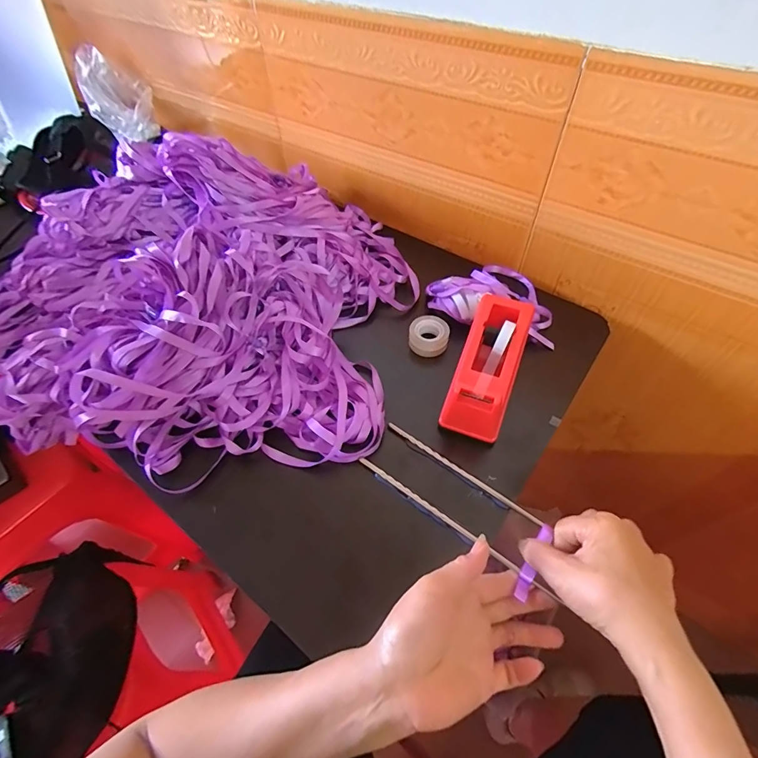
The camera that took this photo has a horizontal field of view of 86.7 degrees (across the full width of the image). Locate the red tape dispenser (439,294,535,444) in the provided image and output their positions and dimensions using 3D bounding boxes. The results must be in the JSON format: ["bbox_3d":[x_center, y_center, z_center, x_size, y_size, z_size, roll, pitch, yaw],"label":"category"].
[{"bbox_3d":[0.116,-0.015,0.429,0.061,0.064,0.155,18,57,15],"label":"red tape dispenser"}]

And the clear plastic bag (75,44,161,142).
[{"bbox_3d":[-0.523,-0.561,0.814,0.121,0.127,0.123,-28,59,-17],"label":"clear plastic bag"}]

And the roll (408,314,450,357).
[{"bbox_3d":[0.062,-0.054,0.495,0.046,0.026,0.044,-1,54,2],"label":"roll"}]

